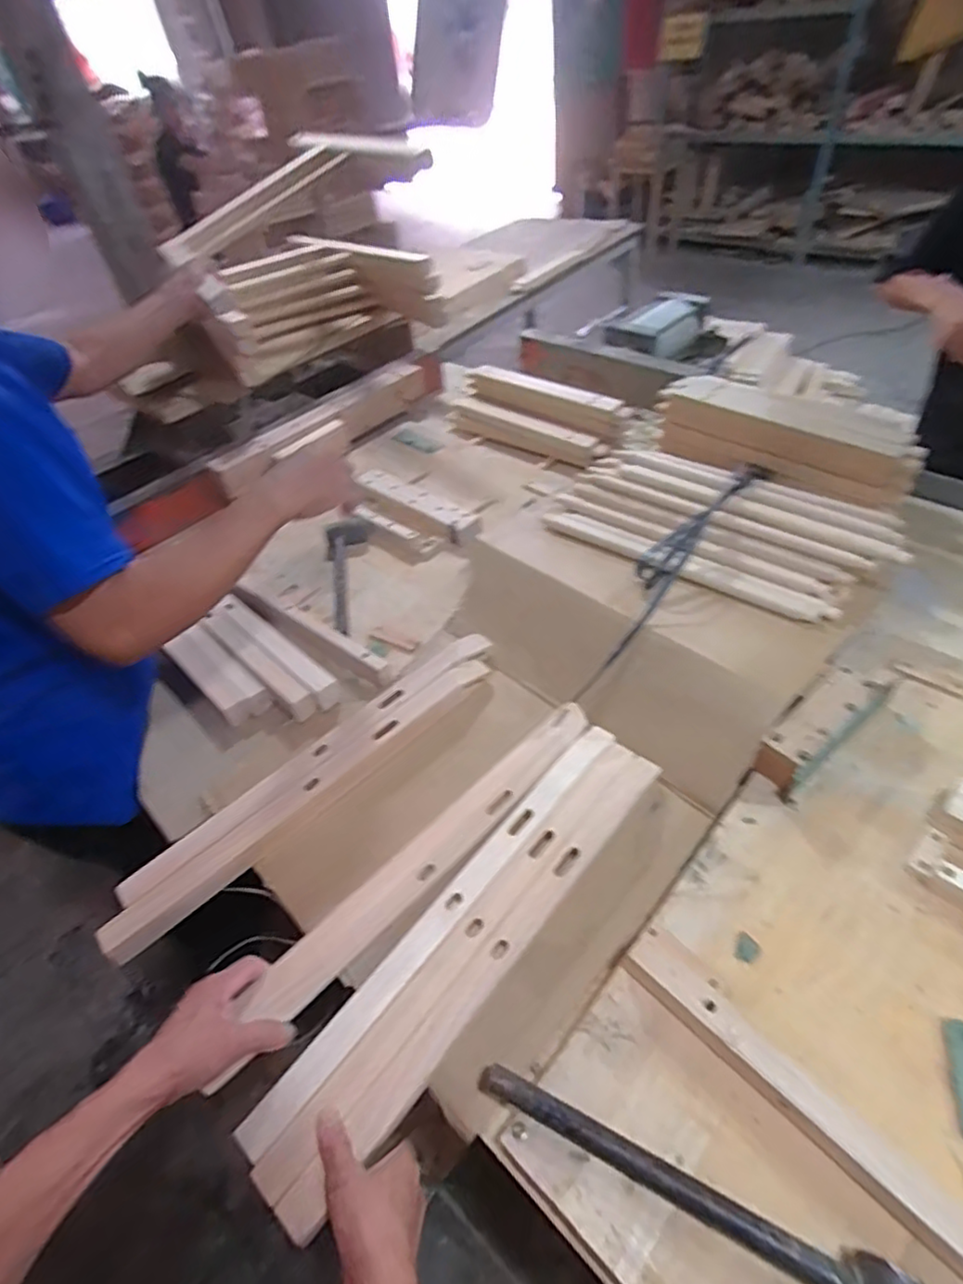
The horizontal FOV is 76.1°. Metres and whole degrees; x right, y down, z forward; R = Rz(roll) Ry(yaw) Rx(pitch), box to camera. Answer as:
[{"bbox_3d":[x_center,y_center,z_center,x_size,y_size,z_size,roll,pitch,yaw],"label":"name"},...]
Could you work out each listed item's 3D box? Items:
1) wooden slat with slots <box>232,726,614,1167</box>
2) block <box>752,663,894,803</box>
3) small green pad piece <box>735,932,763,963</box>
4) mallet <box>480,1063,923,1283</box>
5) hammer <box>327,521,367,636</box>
[{"bbox_3d":[-0.024,0.276,0.657,0.036,0.016,0.540,31,59,30],"label":"wooden slat with slots"},{"bbox_3d":[0.404,0.104,0.742,0.183,0.063,0.064,-33,51,-25],"label":"block"},{"bbox_3d":[0.266,0.305,0.612,0.021,0.004,0.028,20,50,23],"label":"small green pad piece"},{"bbox_3d":[0.148,0.428,0.473,0.332,0.051,0.083,21,51,24],"label":"mallet"},{"bbox_3d":[-0.240,-0.115,1.085,0.076,0.048,0.271,-8,46,-1],"label":"hammer"}]

